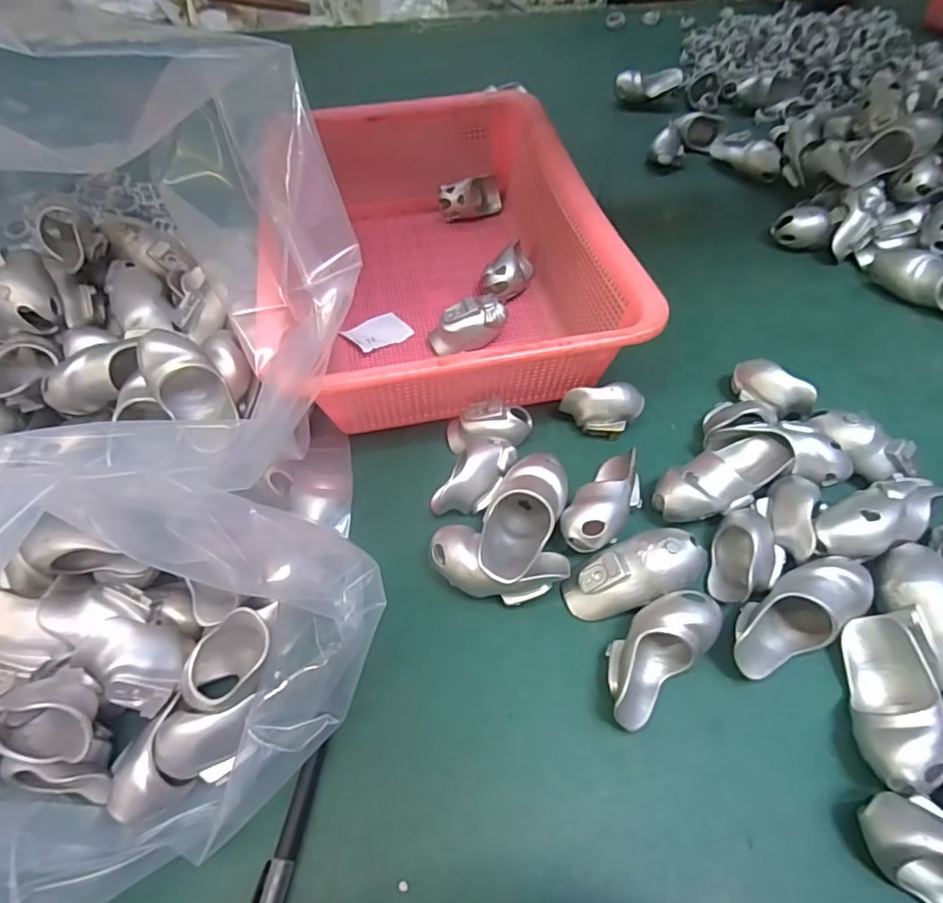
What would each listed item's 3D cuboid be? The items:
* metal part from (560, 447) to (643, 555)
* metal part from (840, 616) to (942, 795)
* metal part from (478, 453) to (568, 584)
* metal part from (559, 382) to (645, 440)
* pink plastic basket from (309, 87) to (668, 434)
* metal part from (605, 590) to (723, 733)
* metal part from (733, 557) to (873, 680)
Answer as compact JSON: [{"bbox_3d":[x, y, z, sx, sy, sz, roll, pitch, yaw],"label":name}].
[{"bbox_3d":[0.086,0.032,0.354,0.034,0.034,0.079,30,61,20],"label":"metal part"},{"bbox_3d":[0.208,0.125,0.281,0.031,0.035,0.078,7,55,6],"label":"metal part"},{"bbox_3d":[0.030,0.044,0.343,0.041,0.038,0.092,17,57,12],"label":"metal part"},{"bbox_3d":[0.094,-0.028,0.402,0.056,0.033,0.026,-1,55,0],"label":"metal part"},{"bbox_3d":[-0.015,-0.170,0.467,0.226,0.090,0.354,-8,55,-5],"label":"pink plastic basket"},{"bbox_3d":[0.097,0.106,0.295,0.073,0.032,0.035,-38,63,-23],"label":"metal part"},{"bbox_3d":[0.178,0.089,0.305,0.087,0.033,0.037,-27,59,-17],"label":"metal part"}]

